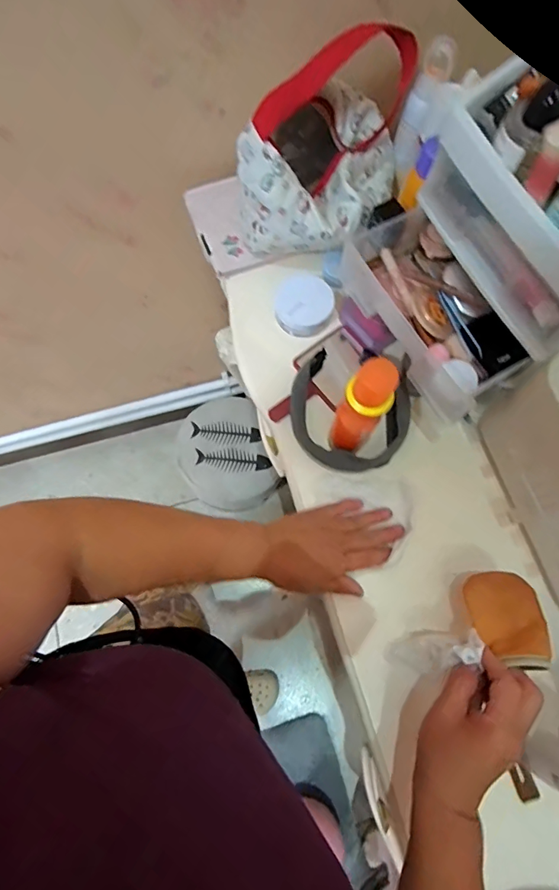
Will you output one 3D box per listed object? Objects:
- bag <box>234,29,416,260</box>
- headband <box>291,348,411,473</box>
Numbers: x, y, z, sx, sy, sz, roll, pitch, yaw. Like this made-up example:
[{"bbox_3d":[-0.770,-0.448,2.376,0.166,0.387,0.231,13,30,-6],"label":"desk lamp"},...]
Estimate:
[{"bbox_3d":[0.052,-0.358,0.533,0.176,0.165,0.214,19,72,4],"label":"bag"},{"bbox_3d":[0.083,-0.044,0.523,0.136,0.043,0.146,1,72,-2],"label":"headband"}]

